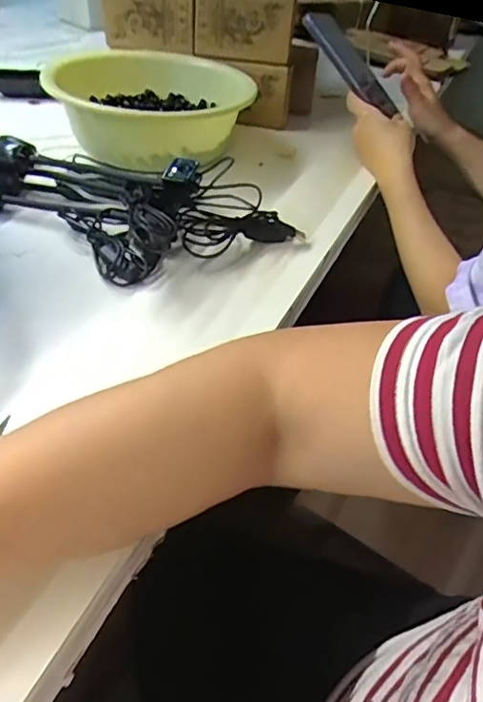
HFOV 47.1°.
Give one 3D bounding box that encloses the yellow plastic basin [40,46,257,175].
[{"bbox_3d":[-0.099,-0.295,0.672,0.215,0.081,0.217,8,41,3],"label":"yellow plastic basin"}]

